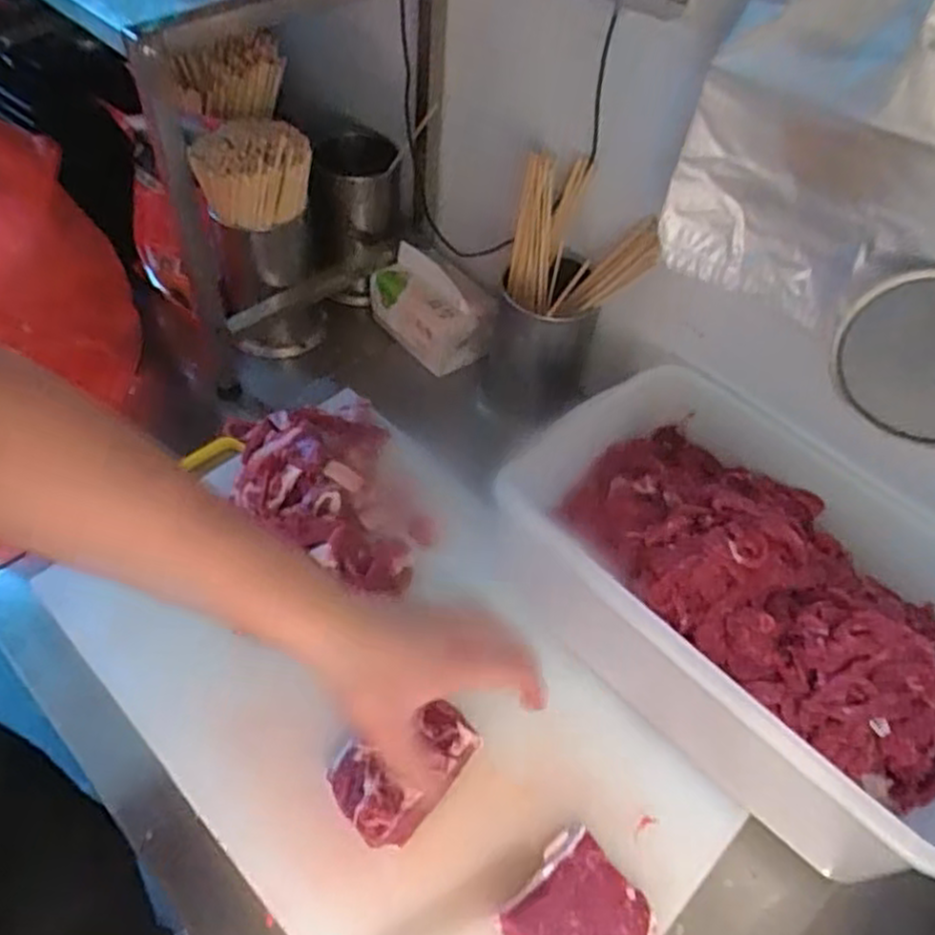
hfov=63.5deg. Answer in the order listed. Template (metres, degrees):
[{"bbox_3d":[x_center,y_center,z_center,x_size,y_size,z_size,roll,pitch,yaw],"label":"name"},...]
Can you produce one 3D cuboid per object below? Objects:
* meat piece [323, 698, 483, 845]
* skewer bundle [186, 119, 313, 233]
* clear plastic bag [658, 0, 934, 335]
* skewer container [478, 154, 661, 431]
[{"bbox_3d":[-0.043,0.199,0.509,0.070,0.025,0.097,38,60,22],"label":"meat piece"},{"bbox_3d":[-0.205,-0.283,0.730,0.108,0.092,0.087,-12,55,-13],"label":"skewer bundle"},{"bbox_3d":[0.238,-0.209,0.475,0.193,0.259,0.028,31,57,18],"label":"clear plastic bag"},{"bbox_3d":[0.089,-0.143,0.768,0.130,0.295,0.131,4,53,-1],"label":"skewer container"}]

